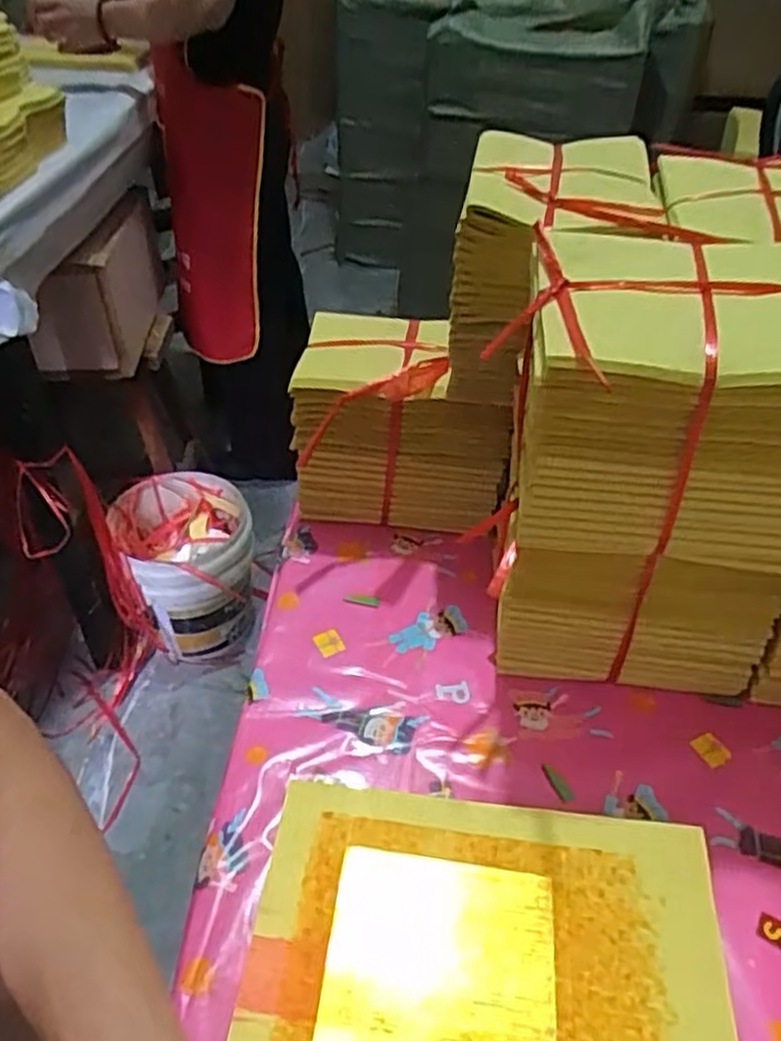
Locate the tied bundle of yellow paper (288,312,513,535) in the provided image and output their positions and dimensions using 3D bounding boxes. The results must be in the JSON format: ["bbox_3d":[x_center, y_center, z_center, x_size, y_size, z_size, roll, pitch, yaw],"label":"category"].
[{"bbox_3d":[0.008,-0.077,0.615,0.158,0.144,0.132,4,43,2],"label":"tied bundle of yellow paper"}]

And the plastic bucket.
[{"bbox_3d":[-0.380,0.098,1.446,0.239,0.266,0.250,-7,43,-9],"label":"plastic bucket"}]

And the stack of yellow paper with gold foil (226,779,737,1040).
[{"bbox_3d":[0.046,0.222,0.374,0.225,0.029,0.160,5,43,3],"label":"stack of yellow paper with gold foil"}]

